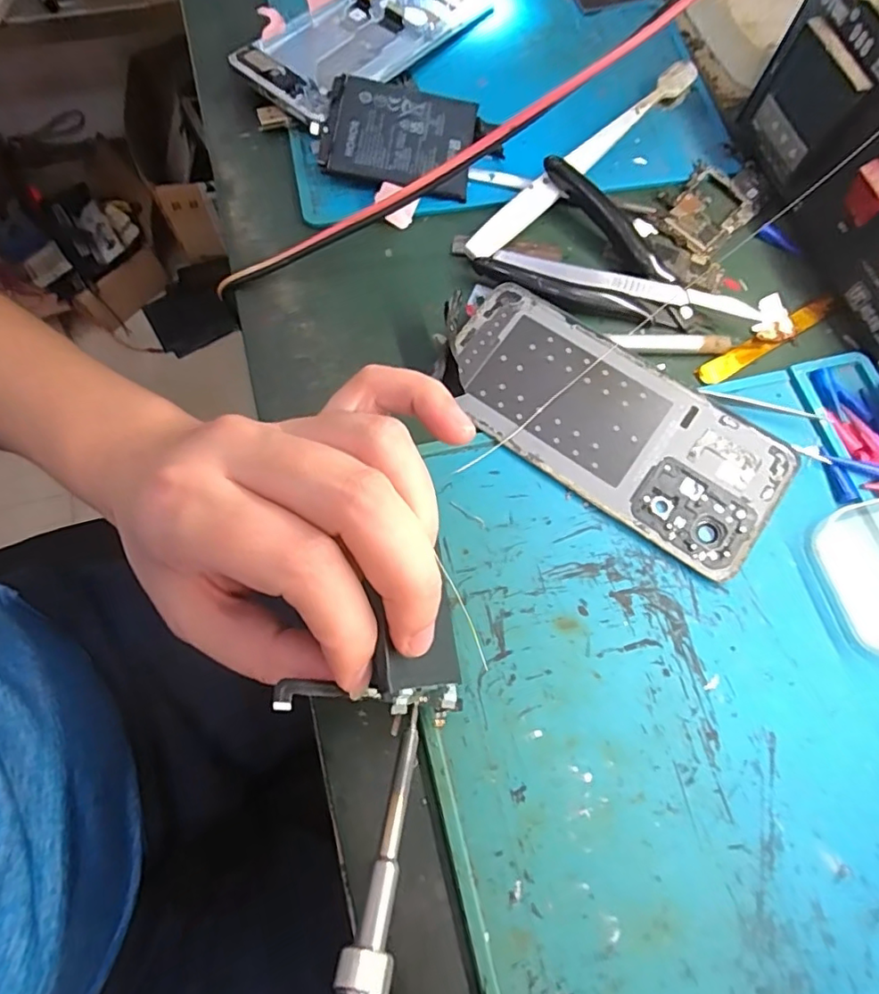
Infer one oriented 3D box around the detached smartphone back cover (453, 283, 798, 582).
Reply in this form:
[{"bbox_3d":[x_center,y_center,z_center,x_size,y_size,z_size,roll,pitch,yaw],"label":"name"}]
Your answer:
[{"bbox_3d":[0.075,-0.033,0.247,0.156,0.009,0.070,35,74,10],"label":"detached smartphone back cover"}]

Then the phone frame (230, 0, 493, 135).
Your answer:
[{"bbox_3d":[-0.040,-0.276,0.325,0.074,0.013,0.157,38,74,11],"label":"phone frame"}]

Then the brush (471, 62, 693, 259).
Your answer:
[{"bbox_3d":[0.080,-0.185,0.298,0.177,0.016,0.015,-43,77,-14],"label":"brush"}]

